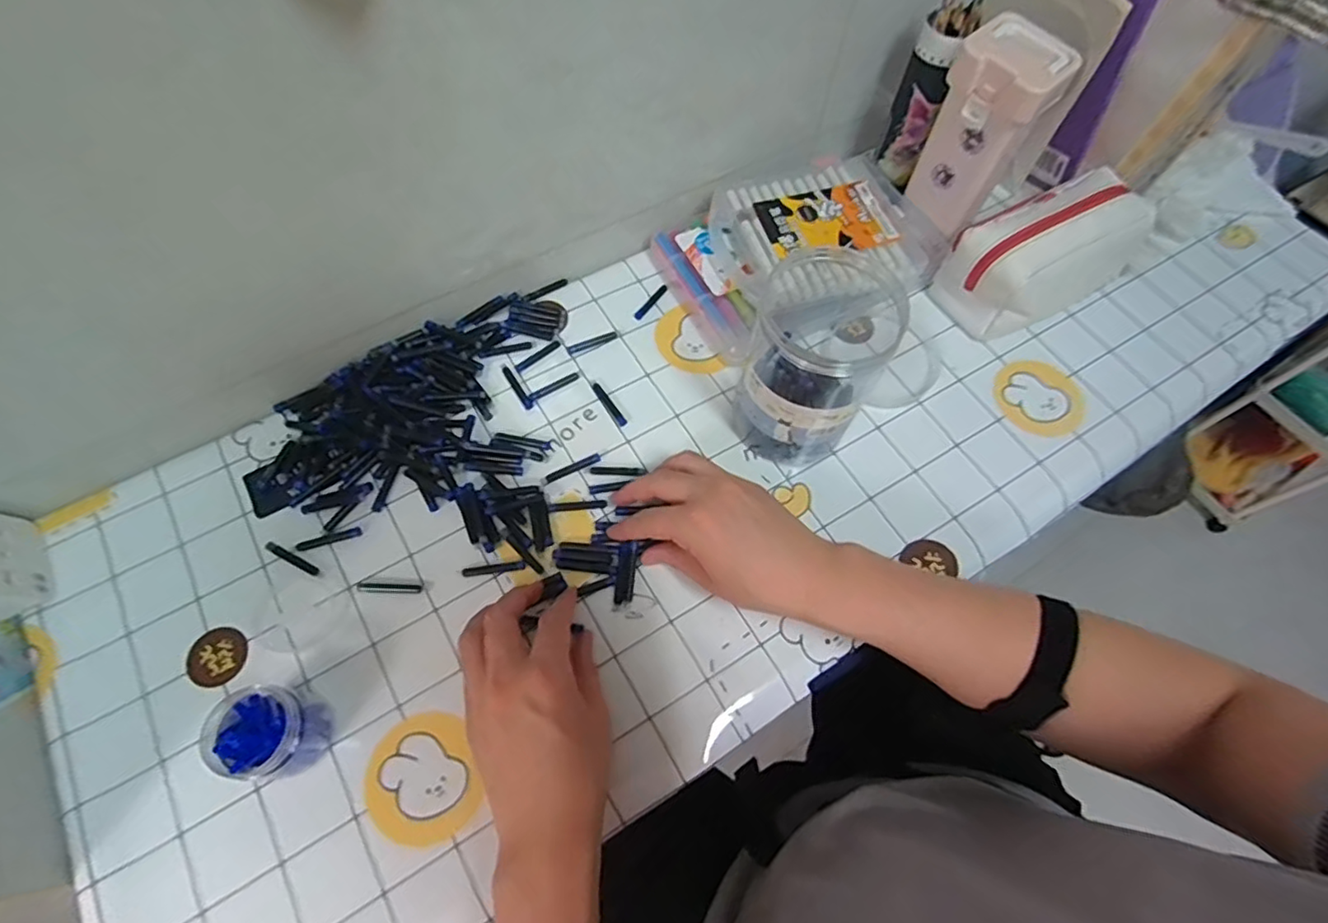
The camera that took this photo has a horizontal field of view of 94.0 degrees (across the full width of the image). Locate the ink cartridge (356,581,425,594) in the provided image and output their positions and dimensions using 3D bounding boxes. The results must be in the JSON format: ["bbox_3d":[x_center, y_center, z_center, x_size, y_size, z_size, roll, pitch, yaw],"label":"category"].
[{"bbox_3d":[-0.202,0.092,0.458,0.048,0.004,0.008,3,64,-2],"label":"ink cartridge"}]

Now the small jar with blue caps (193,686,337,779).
[{"bbox_3d":[-0.249,0.169,0.389,0.056,0.058,0.047,26,65,9],"label":"small jar with blue caps"}]

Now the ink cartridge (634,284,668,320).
[{"bbox_3d":[-0.013,-0.151,0.585,0.008,0.006,0.045,35,67,13],"label":"ink cartridge"}]

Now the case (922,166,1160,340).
[{"bbox_3d":[0.357,-0.191,0.572,0.193,0.089,0.091,-27,68,-15],"label":"case"}]

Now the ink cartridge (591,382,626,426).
[{"bbox_3d":[-0.047,-0.051,0.535,0.007,0.006,0.047,-33,70,-17],"label":"ink cartridge"}]

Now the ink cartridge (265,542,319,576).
[{"bbox_3d":[-0.278,0.072,0.464,0.047,0.004,0.007,26,65,9],"label":"ink cartridge"}]

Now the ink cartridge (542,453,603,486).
[{"bbox_3d":[-0.076,0.006,0.506,0.052,0.005,0.008,-25,68,-15],"label":"ink cartridge"}]

